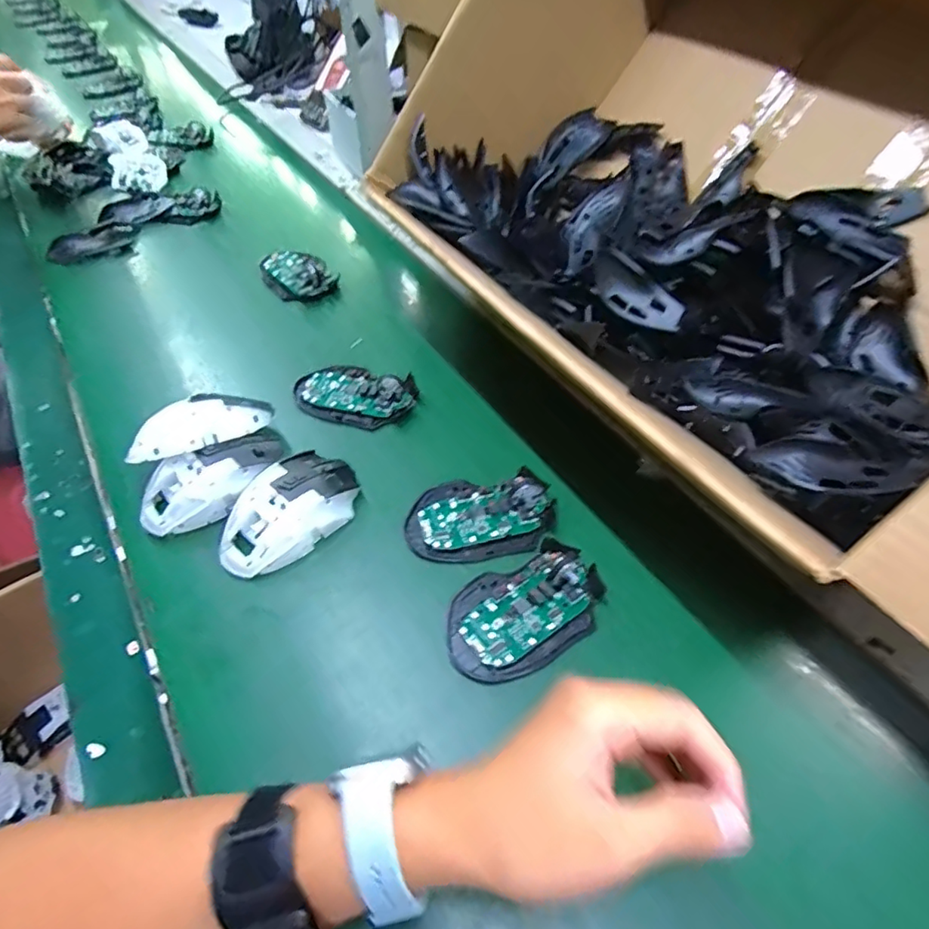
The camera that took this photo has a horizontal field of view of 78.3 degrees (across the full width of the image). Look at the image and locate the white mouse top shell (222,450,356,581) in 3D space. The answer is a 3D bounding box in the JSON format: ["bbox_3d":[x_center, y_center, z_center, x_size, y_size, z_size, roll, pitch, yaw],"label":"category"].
[{"bbox_3d":[-0.133,0.035,0.432,0.063,0.030,0.111,30,57,23],"label":"white mouse top shell"}]

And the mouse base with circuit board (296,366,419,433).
[{"bbox_3d":[-0.103,-0.070,0.528,0.110,0.021,0.065,10,51,9],"label":"mouse base with circuit board"}]

